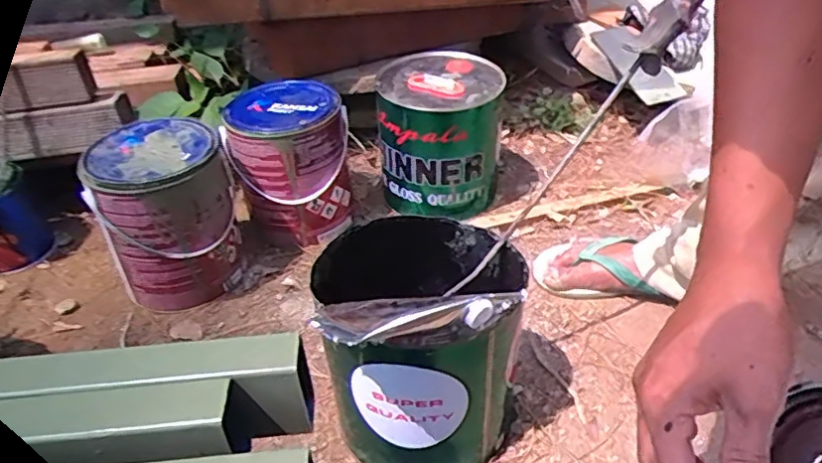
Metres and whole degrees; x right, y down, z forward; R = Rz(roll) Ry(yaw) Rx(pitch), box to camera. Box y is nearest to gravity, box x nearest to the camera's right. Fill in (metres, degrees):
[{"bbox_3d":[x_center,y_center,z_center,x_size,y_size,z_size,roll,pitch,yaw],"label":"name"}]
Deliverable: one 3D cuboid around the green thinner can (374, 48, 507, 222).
[{"bbox_3d":[0.043,-0.144,0.939,0.173,0.198,0.177,-2,38,1],"label":"green thinner can"}]

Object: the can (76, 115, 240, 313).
[{"bbox_3d":[-0.319,-0.018,0.805,0.156,0.207,0.145,-2,38,1],"label":"can"}]

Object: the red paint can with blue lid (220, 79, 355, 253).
[{"bbox_3d":[-0.178,-0.102,0.908,0.169,0.192,0.171,-11,39,-10],"label":"red paint can with blue lid"}]

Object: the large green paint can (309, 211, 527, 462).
[{"bbox_3d":[0.012,0.103,0.587,0.178,0.257,0.203,-9,38,-8],"label":"large green paint can"}]

